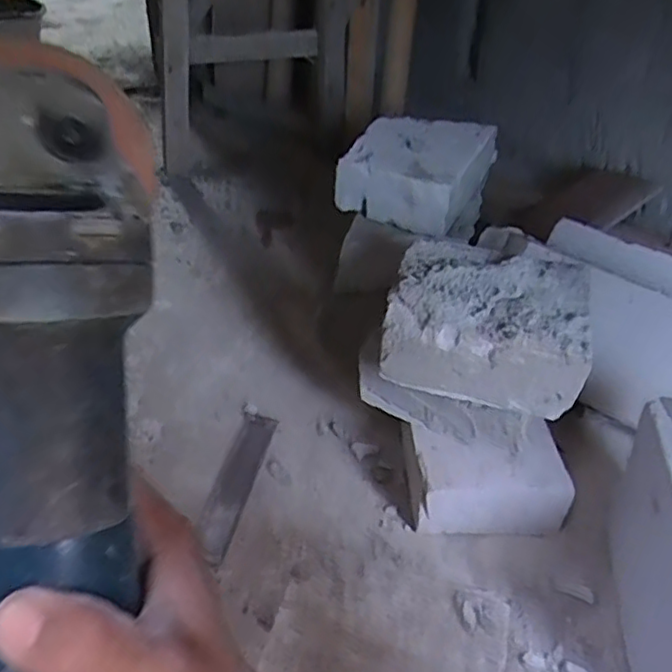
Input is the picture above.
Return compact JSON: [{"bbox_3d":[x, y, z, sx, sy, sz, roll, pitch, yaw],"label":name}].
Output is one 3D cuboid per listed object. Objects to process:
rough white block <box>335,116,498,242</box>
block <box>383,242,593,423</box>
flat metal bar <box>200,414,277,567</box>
[{"bbox_3d":[0.169,-0.309,1.245,0.224,0.144,0.291,23,42,21],"label":"rough white block"},{"bbox_3d":[0.196,-0.020,0.867,0.241,0.114,0.195,13,39,10],"label":"block"},{"bbox_3d":[-0.145,0.209,0.960,0.054,0.013,0.256,11,39,7],"label":"flat metal bar"}]

